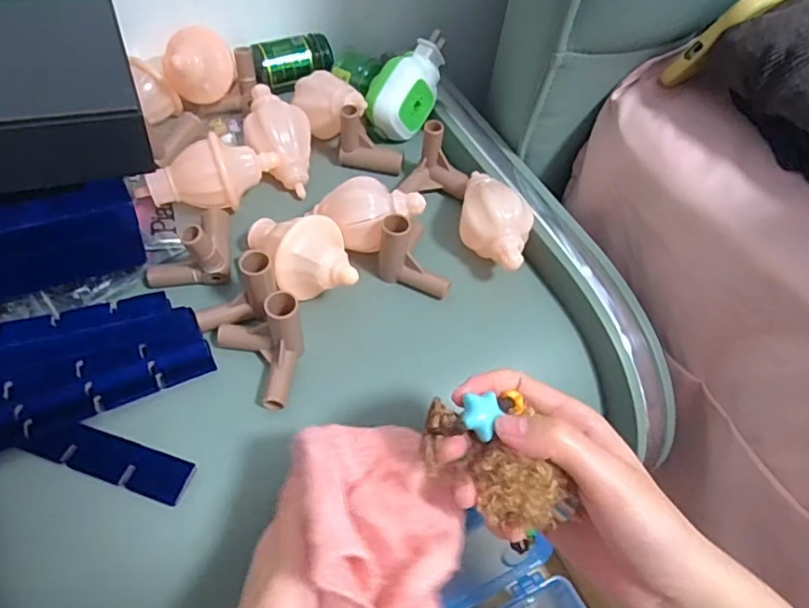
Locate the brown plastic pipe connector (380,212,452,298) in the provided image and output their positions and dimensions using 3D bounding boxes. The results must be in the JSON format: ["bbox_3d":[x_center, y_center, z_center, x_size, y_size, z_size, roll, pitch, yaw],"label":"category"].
[{"bbox_3d":[0.013,-0.041,0.391,0.055,0.046,0.046,21,55,9],"label":"brown plastic pipe connector"}]

